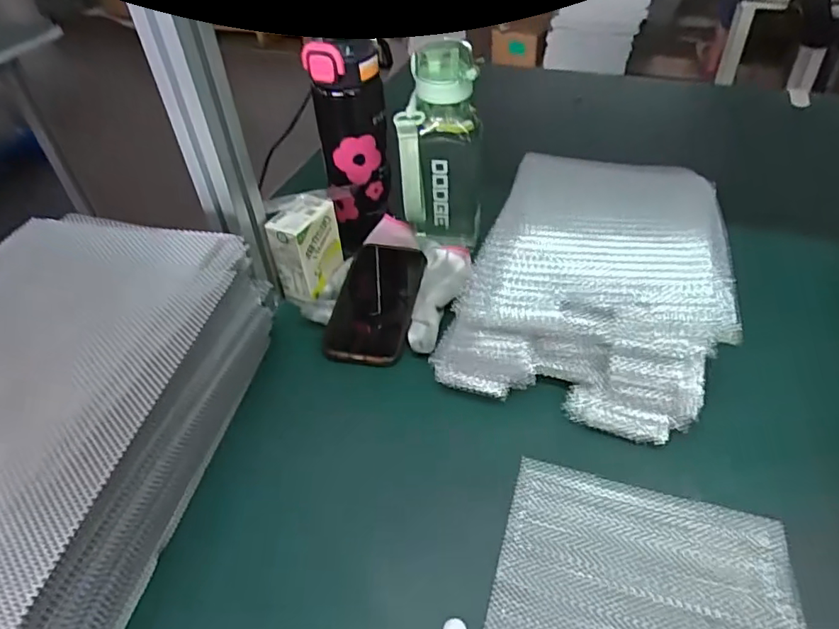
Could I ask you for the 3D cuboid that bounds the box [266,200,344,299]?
[{"bbox_3d":[-0.122,-0.069,0.612,0.050,0.098,0.071,19,49,22],"label":"box"}]

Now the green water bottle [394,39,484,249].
[{"bbox_3d":[0.023,-0.174,0.612,0.085,0.199,0.067,6,45,10],"label":"green water bottle"}]

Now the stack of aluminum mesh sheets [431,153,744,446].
[{"bbox_3d":[0.167,-0.044,0.561,0.232,0.088,0.294,13,47,16],"label":"stack of aluminum mesh sheets"}]

